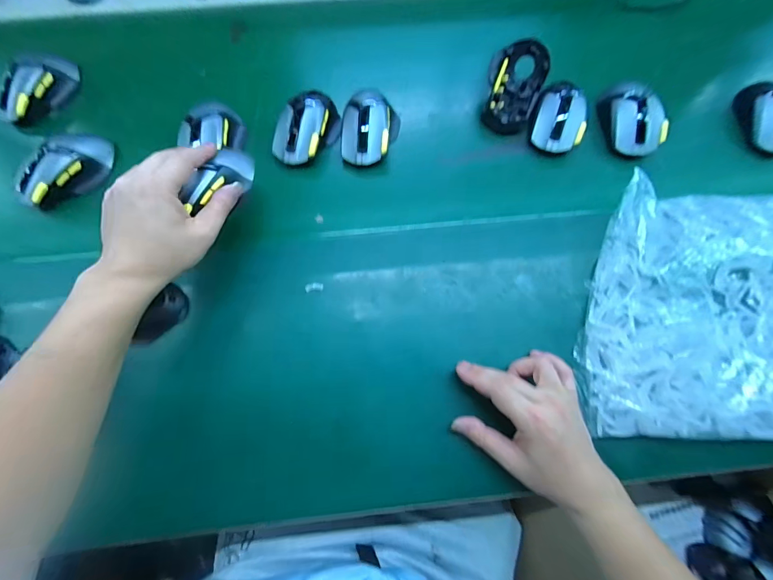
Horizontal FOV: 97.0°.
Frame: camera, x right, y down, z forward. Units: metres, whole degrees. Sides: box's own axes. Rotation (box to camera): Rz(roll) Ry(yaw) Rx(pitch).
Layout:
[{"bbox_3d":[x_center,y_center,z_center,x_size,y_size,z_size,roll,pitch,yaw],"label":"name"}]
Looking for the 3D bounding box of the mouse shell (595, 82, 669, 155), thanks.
[{"bbox_3d":[0.341,-0.241,0.476,0.074,0.038,0.118,-7,70,-3],"label":"mouse shell"}]

